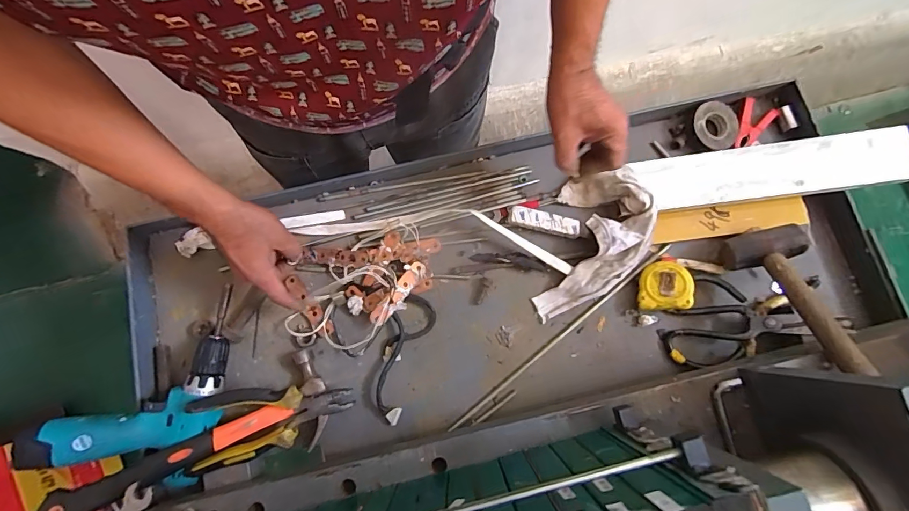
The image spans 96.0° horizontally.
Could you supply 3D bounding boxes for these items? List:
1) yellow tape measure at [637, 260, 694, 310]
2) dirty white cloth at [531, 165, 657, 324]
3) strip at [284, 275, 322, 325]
[{"bbox_3d":[0.294,0.042,0.575,0.070,0.038,0.070,1,79,1],"label":"yellow tape measure"},{"bbox_3d":[0.204,-0.015,0.584,0.129,0.060,0.235,19,80,5],"label":"dirty white cloth"},{"bbox_3d":[-0.218,0.063,0.594,0.020,0.008,0.079,-31,83,-10],"label":"strip"}]

